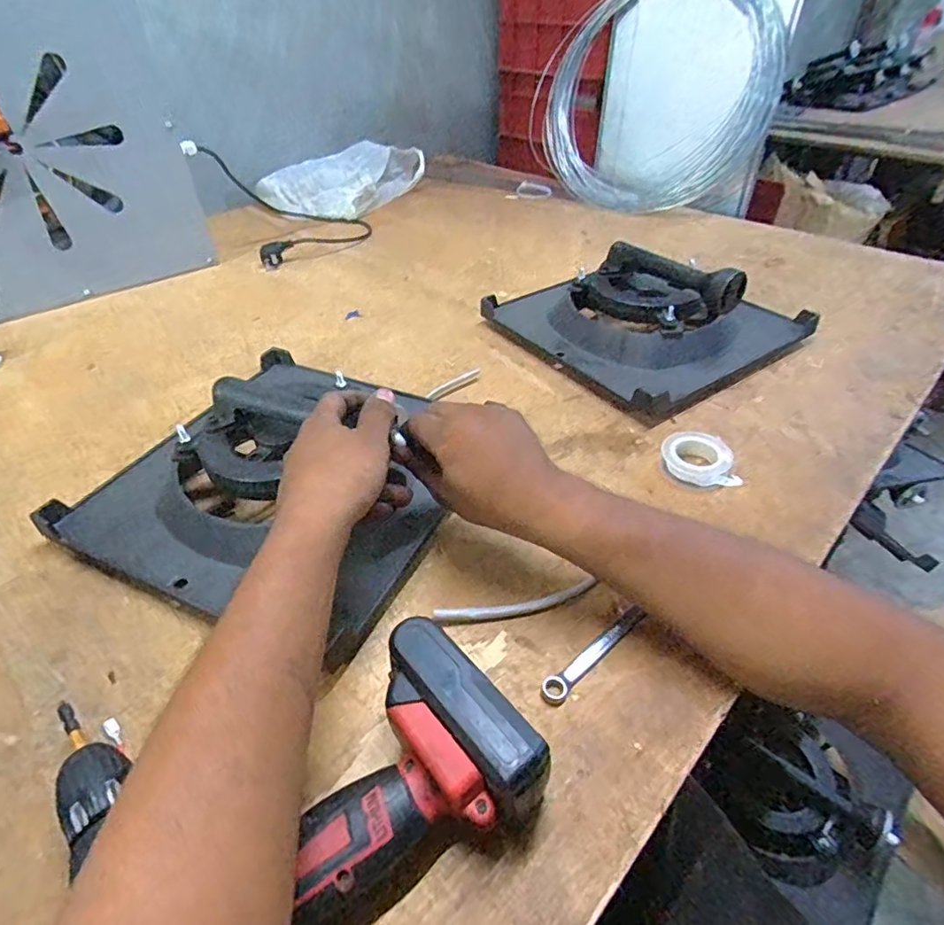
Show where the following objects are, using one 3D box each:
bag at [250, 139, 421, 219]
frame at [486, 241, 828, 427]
[{"bbox_3d":[-0.283,-0.601,1.173,0.258,0.076,0.318,19,45,21],"label":"bag"},{"bbox_3d":[0.213,-0.202,0.676,0.278,0.101,0.277,-26,47,-26],"label":"frame"}]

